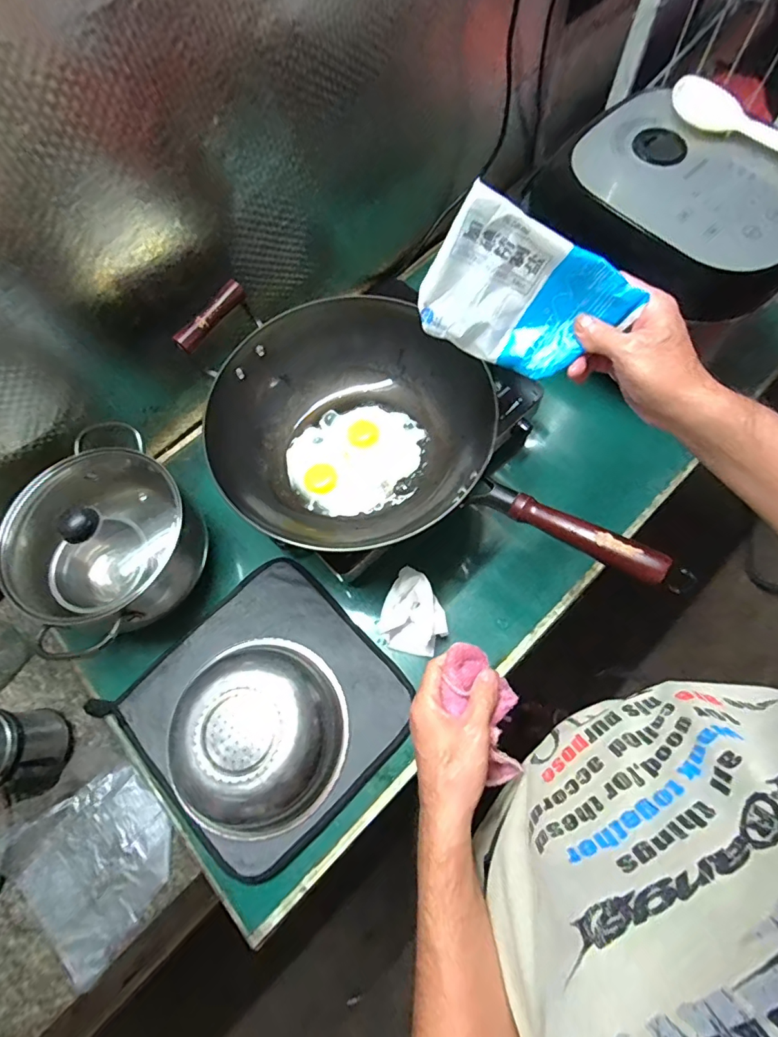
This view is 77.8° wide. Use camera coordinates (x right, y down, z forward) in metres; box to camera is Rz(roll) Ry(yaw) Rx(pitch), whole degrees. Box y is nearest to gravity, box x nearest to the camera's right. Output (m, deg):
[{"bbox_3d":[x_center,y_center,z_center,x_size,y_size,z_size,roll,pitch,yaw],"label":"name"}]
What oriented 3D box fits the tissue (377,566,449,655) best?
[{"bbox_3d":[0.035,0.119,0.605,0.083,0.045,0.095,20,71,11],"label":"tissue"}]

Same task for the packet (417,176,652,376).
[{"bbox_3d":[0.110,-0.183,0.409,0.155,0.114,0.024,28,43,-7],"label":"packet"}]

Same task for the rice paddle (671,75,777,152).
[{"bbox_3d":[0.423,-0.463,0.567,0.193,0.030,0.049,35,74,15],"label":"rice paddle"}]

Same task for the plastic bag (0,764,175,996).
[{"bbox_3d":[-0.352,0.388,0.562,0.197,0.024,0.175,37,74,16],"label":"plastic bag"}]

